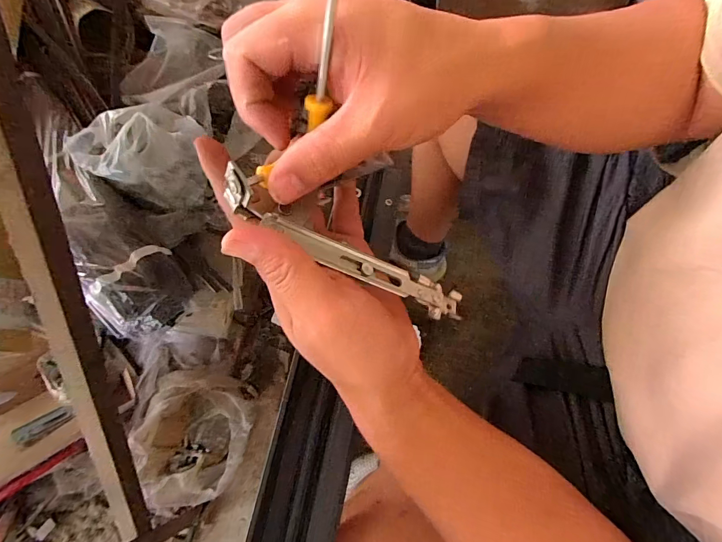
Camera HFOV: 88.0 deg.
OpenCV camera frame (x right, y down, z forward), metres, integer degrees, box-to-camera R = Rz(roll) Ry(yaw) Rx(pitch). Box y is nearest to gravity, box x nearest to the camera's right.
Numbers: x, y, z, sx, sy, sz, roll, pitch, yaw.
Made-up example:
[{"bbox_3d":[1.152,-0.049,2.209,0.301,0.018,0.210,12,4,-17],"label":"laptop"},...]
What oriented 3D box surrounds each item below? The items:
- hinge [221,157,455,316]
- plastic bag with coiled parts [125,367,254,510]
[{"bbox_3d":[-0.003,-0.009,0.220,0.159,0.014,0.021,27,67,-21],"label":"hinge"},{"bbox_3d":[-0.325,0.328,0.745,0.202,0.118,0.249,-2,67,1],"label":"plastic bag with coiled parts"}]

